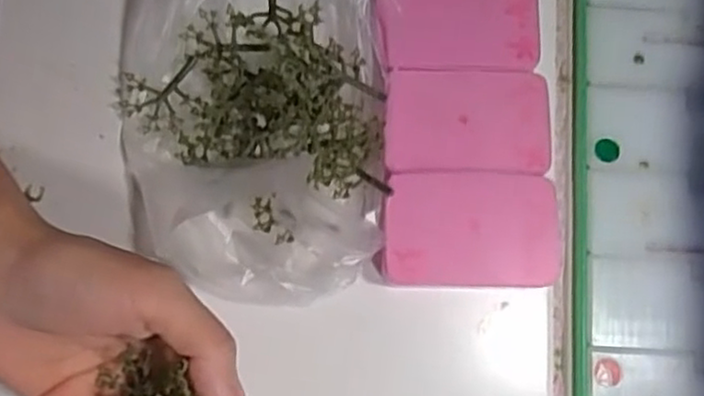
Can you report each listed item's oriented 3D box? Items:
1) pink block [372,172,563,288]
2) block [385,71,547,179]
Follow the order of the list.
[{"bbox_3d":[0.049,0.014,0.288,0.072,0.020,0.045,1,78,0],"label":"pink block"},{"bbox_3d":[0.049,-0.031,0.297,0.069,0.018,0.044,1,78,0],"label":"block"}]

